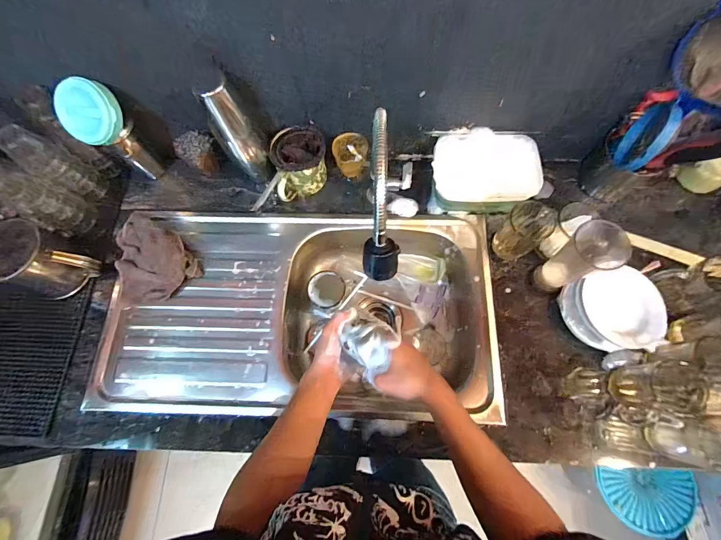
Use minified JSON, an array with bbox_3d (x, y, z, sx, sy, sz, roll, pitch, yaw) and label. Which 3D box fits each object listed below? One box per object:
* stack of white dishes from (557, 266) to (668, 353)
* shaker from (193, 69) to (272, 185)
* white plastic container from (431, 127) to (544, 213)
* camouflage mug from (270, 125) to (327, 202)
[{"bbox_3d":[0.451,0.073,0.608,0.169,0.060,0.137,-1,72,2],"label":"stack of white dishes"},{"bbox_3d":[-0.243,-0.263,0.645,0.066,0.249,0.074,-34,74,-9],"label":"shaker"},{"bbox_3d":[0.243,-0.193,0.686,0.196,0.091,0.137,0,72,2],"label":"white plastic container"},{"bbox_3d":[-0.120,-0.214,0.695,0.107,0.095,0.113,-12,72,-2],"label":"camouflage mug"}]

